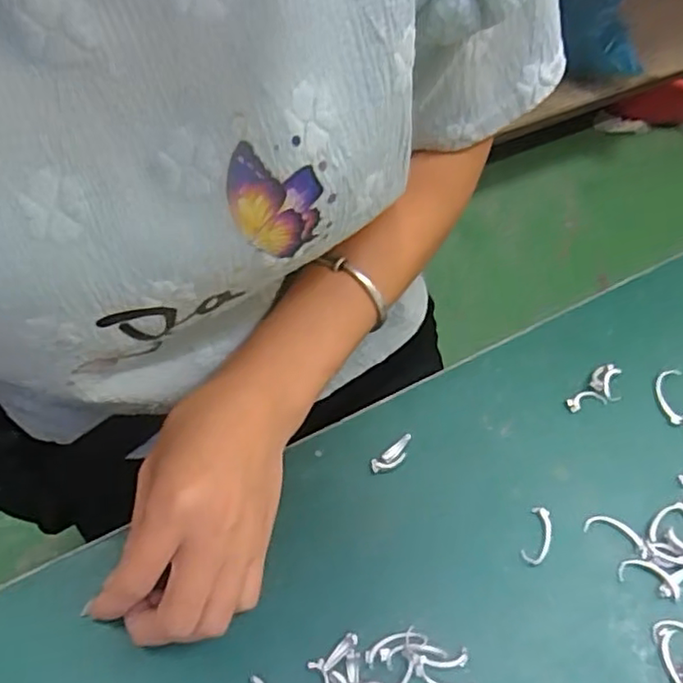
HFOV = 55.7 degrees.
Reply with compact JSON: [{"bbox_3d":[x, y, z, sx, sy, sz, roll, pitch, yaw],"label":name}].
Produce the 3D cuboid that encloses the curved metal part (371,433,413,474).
[{"bbox_3d":[0.028,0.061,0.349,0.027,0.009,0.010,-34,68,-21],"label":"curved metal part"}]

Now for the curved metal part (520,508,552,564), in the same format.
[{"bbox_3d":[0.102,0.100,0.335,0.013,0.004,0.031,20,59,9],"label":"curved metal part"}]

